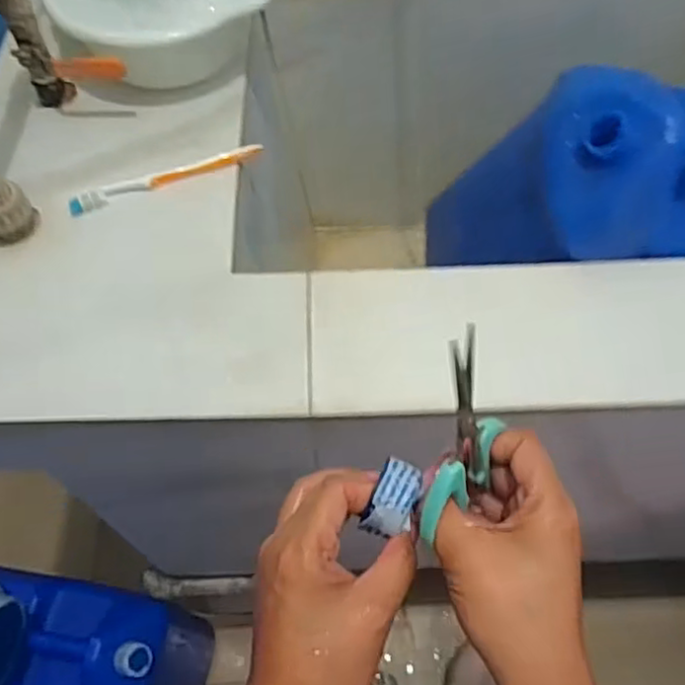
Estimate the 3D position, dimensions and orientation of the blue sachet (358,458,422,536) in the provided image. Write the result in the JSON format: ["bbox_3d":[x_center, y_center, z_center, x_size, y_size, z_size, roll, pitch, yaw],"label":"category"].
[{"bbox_3d":[0.026,0.077,0.325,0.022,0.015,0.037,23,64,14],"label":"blue sachet"}]

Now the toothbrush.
[{"bbox_3d":[-0.157,-0.149,0.593,0.175,0.012,0.022,-22,62,-10],"label":"toothbrush"}]

